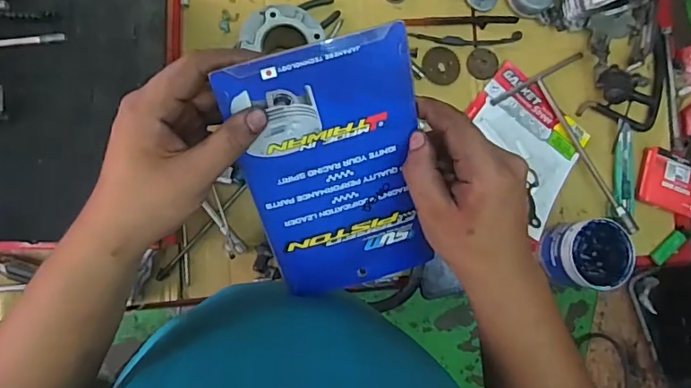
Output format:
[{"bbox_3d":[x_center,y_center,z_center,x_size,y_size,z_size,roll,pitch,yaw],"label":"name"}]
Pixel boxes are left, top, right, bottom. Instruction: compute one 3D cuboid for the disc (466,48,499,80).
[{"bbox_3d":[0.219,-0.207,0.807,0.053,0.004,0.048,-15,90,-11],"label":"disc"}]

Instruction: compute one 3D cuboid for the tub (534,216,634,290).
[{"bbox_3d":[0.363,0.088,0.765,0.104,0.073,0.095,1,87,-10],"label":"tub"}]

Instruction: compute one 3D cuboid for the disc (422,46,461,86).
[{"bbox_3d":[0.150,-0.201,0.795,0.063,0.009,0.059,1,87,-10],"label":"disc"}]

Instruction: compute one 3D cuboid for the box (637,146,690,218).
[{"bbox_3d":[0.539,-0.019,0.835,0.100,0.028,0.091,16,84,-9],"label":"box"}]

